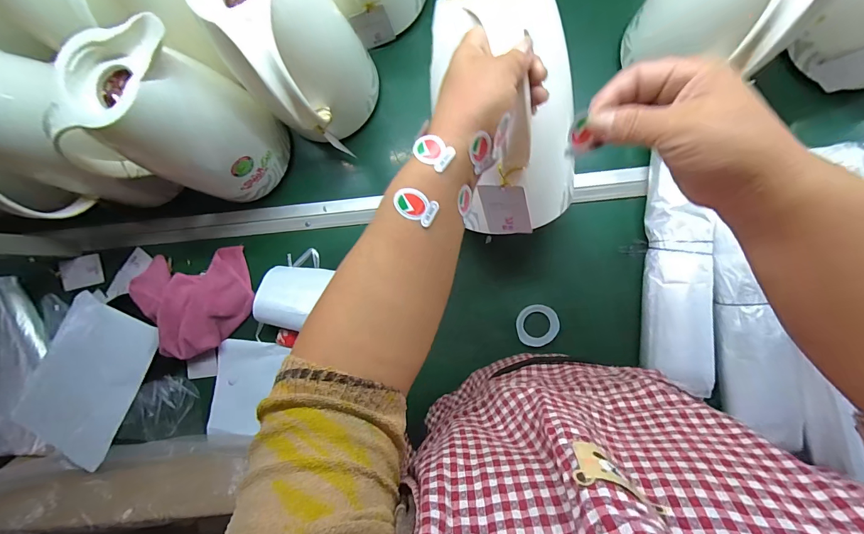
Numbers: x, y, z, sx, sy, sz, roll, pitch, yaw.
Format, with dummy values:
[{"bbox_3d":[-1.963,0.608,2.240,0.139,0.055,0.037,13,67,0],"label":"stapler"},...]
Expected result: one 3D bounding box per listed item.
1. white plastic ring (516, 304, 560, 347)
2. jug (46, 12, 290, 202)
[{"bbox_3d":[0.150,0.082,0.514,0.057,0.008,0.056,0,88,6],"label":"white plastic ring"},{"bbox_3d":[-0.310,-0.170,0.465,0.155,0.227,0.130,8,89,6],"label":"jug"}]

